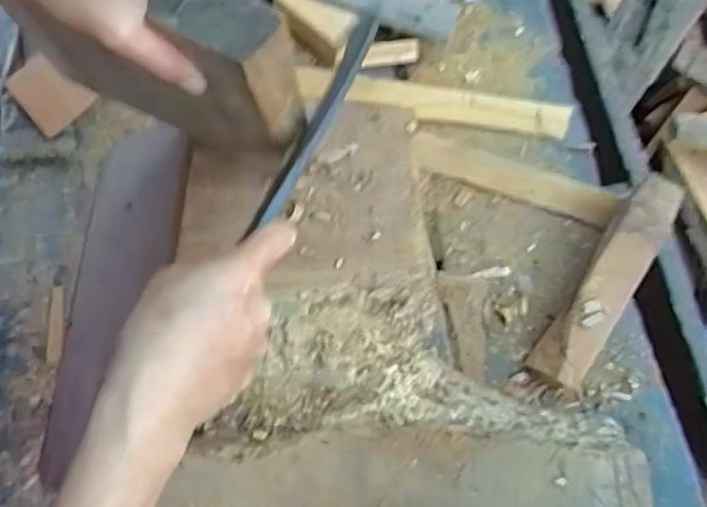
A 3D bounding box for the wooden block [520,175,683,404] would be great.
[{"bbox_3d":[0.239,0.024,0.581,0.053,0.052,0.223,34,78,8],"label":"wooden block"}]

